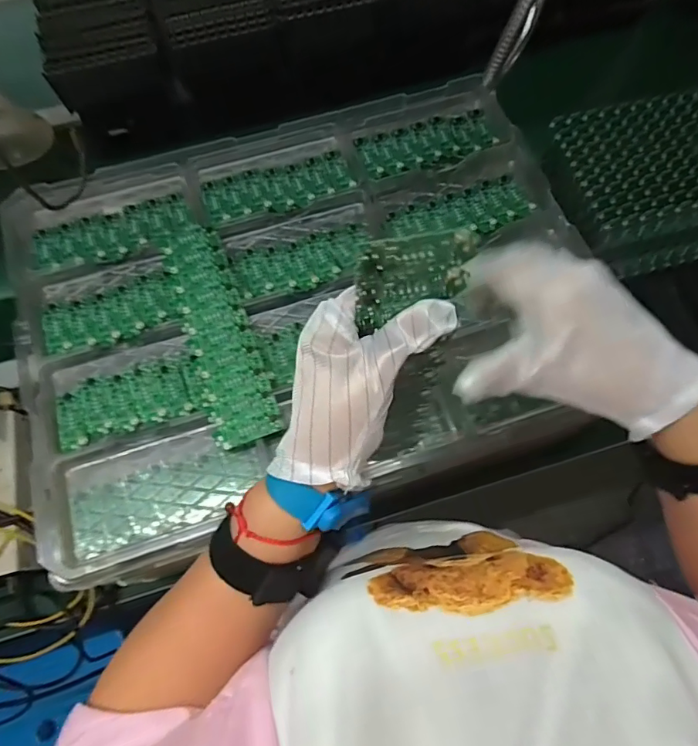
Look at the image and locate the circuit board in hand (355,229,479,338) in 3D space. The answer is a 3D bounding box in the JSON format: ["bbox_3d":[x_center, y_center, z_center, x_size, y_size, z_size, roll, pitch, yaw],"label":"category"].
[{"bbox_3d":[0.032,-0.046,0.236,0.057,0.054,0.004,-10,55,-5],"label":"circuit board in hand"}]

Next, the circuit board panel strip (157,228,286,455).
[{"bbox_3d":[-0.122,-0.041,0.446,0.057,0.020,0.226,-19,72,-7],"label":"circuit board panel strip"}]

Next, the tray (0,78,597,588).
[{"bbox_3d":[-0.041,-0.086,0.471,0.539,0.035,0.407,-19,72,-7],"label":"tray"}]

